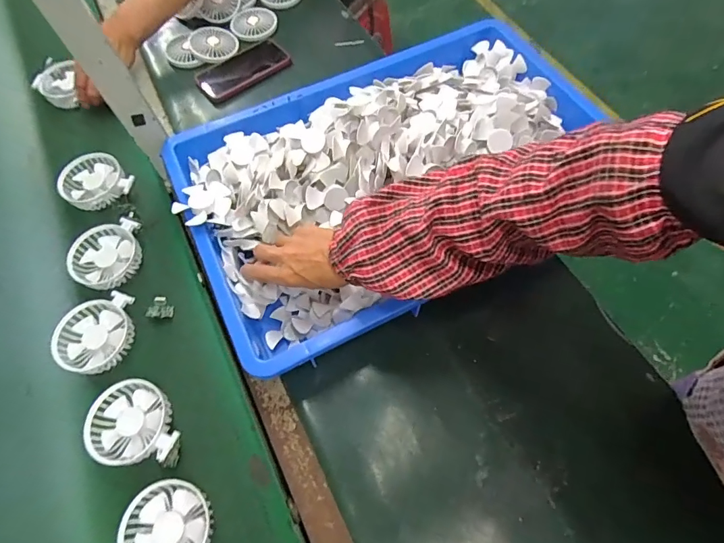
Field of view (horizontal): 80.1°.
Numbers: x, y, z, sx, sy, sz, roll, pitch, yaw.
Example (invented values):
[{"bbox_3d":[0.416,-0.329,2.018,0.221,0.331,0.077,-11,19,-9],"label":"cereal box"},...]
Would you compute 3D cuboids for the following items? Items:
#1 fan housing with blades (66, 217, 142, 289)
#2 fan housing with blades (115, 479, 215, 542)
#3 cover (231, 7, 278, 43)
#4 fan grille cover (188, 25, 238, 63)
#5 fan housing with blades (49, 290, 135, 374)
[{"bbox_3d":[-0.353,-0.023,0.593,0.088,0.022,0.097,-7,64,-4],"label":"fan housing with blades"},{"bbox_3d":[-0.203,0.268,0.442,0.089,0.030,0.095,25,66,11],"label":"fan housing with blades"},{"bbox_3d":[-0.210,-0.483,0.836,0.084,0.012,0.096,1,64,0],"label":"cover"},{"bbox_3d":[-0.275,-0.422,0.799,0.085,0.015,0.096,-15,65,-8],"label":"fan grille cover"},{"bbox_3d":[-0.336,0.079,0.540,0.090,0.019,0.096,-8,64,-5],"label":"fan housing with blades"}]

